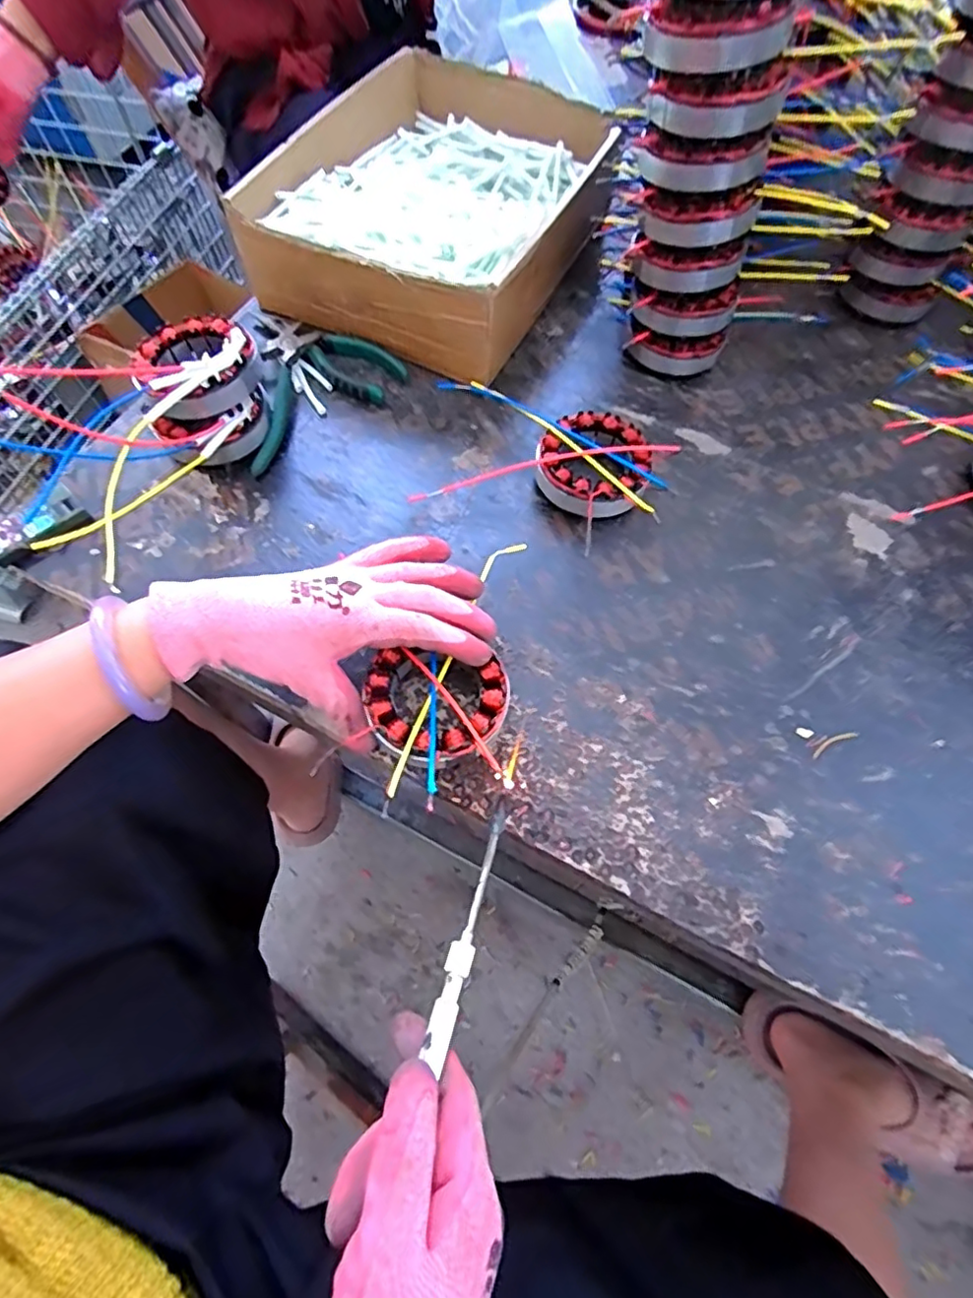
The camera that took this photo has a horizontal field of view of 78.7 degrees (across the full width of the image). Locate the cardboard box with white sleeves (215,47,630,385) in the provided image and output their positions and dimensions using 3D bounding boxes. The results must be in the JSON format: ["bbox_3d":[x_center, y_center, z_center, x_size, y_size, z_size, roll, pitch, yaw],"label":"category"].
[{"bbox_3d":[-0.034,-0.410,0.562,0.245,0.103,0.334,25,64,11],"label":"cardboard box with white sleeves"}]

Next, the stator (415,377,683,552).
[{"bbox_3d":[0.037,-0.148,0.462,0.197,0.036,0.122,21,63,9],"label":"stator"}]

